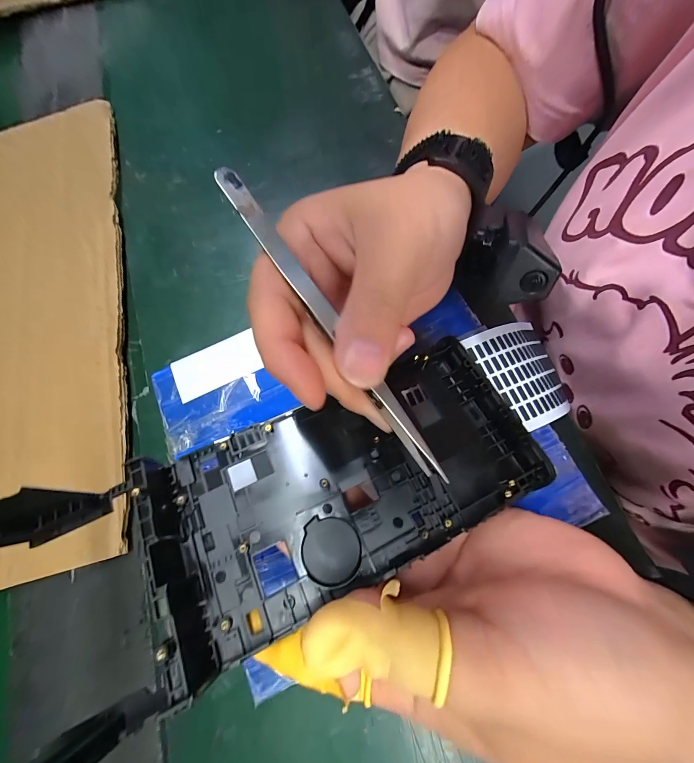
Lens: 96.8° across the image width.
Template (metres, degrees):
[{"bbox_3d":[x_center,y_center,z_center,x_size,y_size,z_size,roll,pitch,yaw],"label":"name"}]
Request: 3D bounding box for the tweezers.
[{"bbox_3d":[-0.006,-0.020,0.106,0.008,0.004,0.129,-35,88,-8],"label":"tweezers"}]

